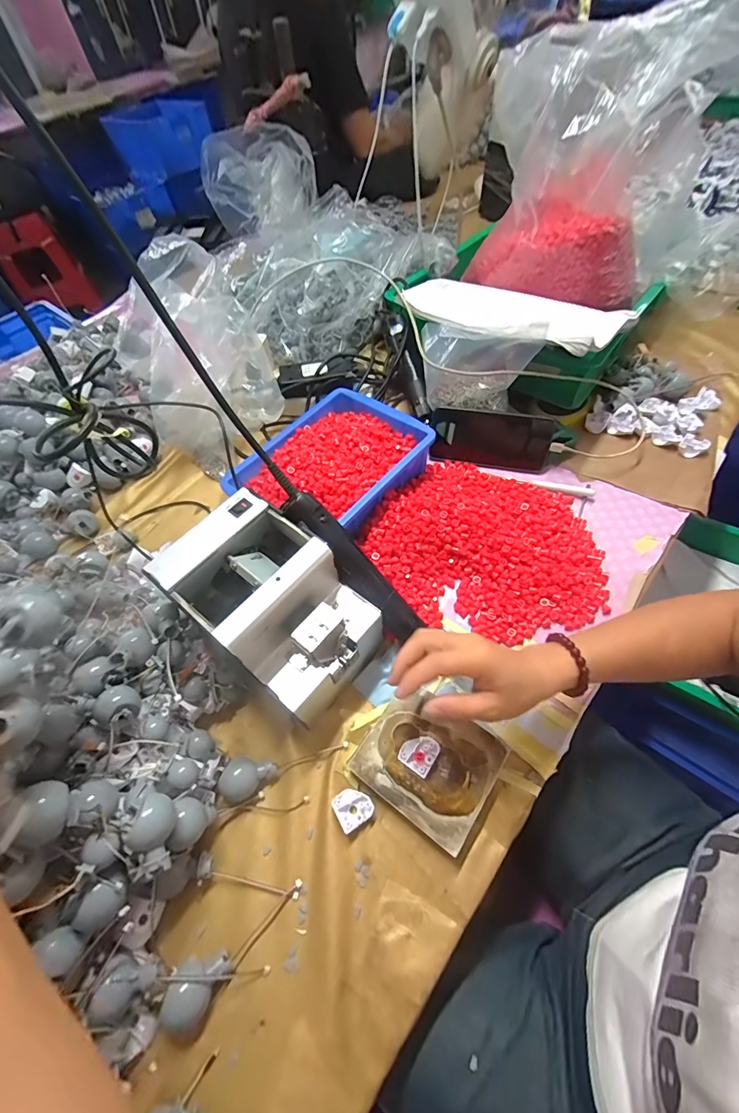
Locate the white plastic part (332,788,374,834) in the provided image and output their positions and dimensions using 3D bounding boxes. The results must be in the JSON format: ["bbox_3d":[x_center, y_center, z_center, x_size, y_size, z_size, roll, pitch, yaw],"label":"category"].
[{"bbox_3d":[-0.014,0.224,0.369,0.031,0.010,0.031,-33,61,-16],"label":"white plastic part"}]

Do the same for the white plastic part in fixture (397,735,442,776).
[{"bbox_3d":[0.045,0.176,0.369,0.030,0.004,0.032,29,64,21],"label":"white plastic part in fixture"}]

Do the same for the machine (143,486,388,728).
[{"bbox_3d":[-0.089,0.050,0.408,0.175,0.134,0.123,34,66,23],"label":"machine"}]

